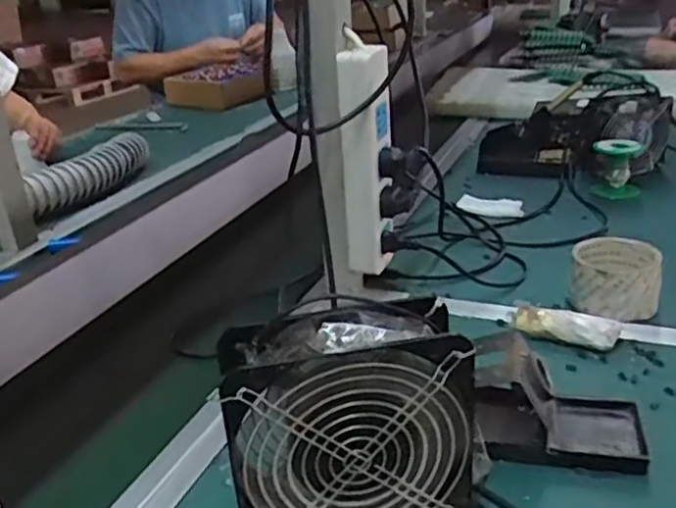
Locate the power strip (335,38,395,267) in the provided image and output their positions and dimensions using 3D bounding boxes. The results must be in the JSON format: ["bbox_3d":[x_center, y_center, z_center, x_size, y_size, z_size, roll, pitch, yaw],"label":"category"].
[{"bbox_3d":[0.030,-0.088,0.660,0.047,0.216,0.046,-1,25,6],"label":"power strip"}]

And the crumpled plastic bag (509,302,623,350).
[{"bbox_3d":[0.213,0.066,0.632,0.096,0.033,0.026,6,26,19],"label":"crumpled plastic bag"}]

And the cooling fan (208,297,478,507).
[{"bbox_3d":[0.012,0.109,0.425,0.156,0.150,0.058,-6,25,-6],"label":"cooling fan"}]

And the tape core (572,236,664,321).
[{"bbox_3d":[0.282,0.023,0.680,0.081,0.060,0.088,8,27,24],"label":"tape core"}]

